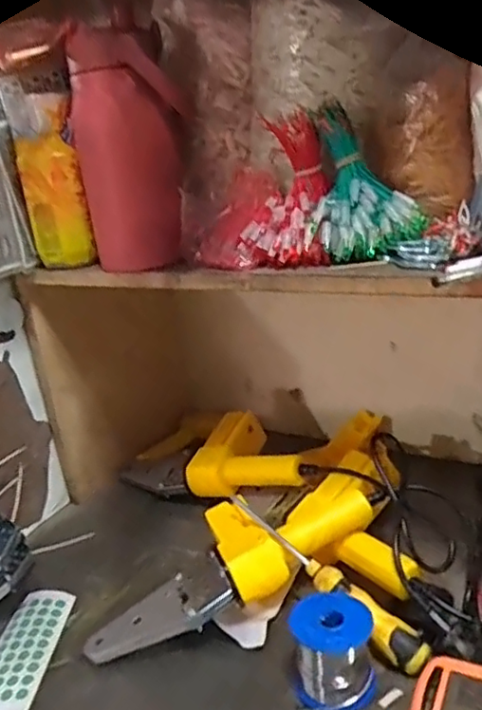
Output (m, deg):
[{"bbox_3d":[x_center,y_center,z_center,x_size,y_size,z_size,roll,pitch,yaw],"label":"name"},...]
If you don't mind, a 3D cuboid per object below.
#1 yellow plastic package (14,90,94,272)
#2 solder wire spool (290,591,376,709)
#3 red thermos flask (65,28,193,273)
[{"bbox_3d":[-0.189,-0.166,0.624,0.065,0.153,0.028,-8,20,-1],"label":"yellow plastic package"},{"bbox_3d":[0.070,0.227,0.490,0.063,0.059,0.065,-7,20,2],"label":"solder wire spool"},{"bbox_3d":[-0.097,-0.184,0.578,0.105,0.196,0.072,-11,20,-9],"label":"red thermos flask"}]

